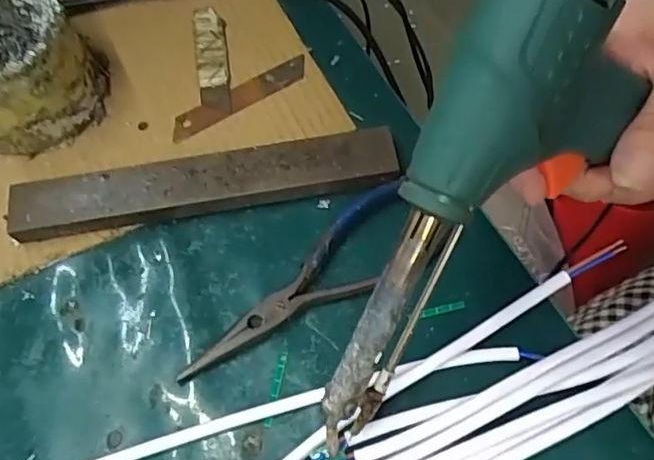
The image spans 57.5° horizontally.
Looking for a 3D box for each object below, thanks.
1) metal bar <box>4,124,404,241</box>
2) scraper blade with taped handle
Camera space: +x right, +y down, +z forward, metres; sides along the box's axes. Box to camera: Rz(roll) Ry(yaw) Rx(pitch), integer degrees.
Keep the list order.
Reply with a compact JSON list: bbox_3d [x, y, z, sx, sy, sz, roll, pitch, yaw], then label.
[{"bbox_3d":[-0.067,-0.025,0.328,0.207,0.018,0.030,-9,62,-1],"label":"metal bar"},{"bbox_3d":[-0.053,-0.102,0.372,0.074,0.004,0.099,-1,62,4],"label":"scraper blade with taped handle"}]

